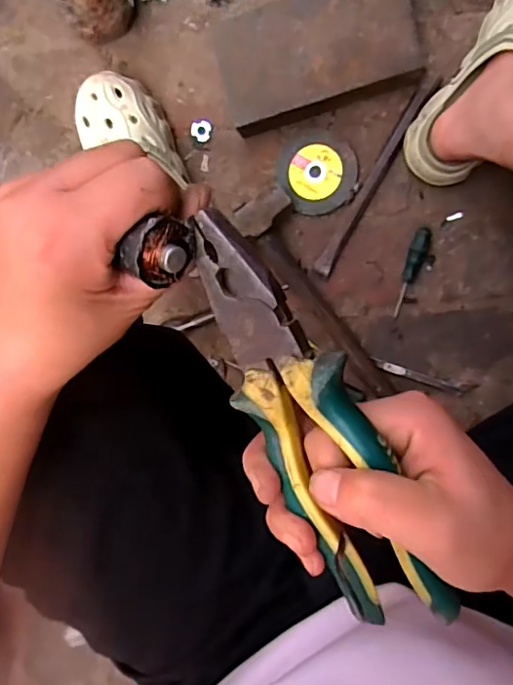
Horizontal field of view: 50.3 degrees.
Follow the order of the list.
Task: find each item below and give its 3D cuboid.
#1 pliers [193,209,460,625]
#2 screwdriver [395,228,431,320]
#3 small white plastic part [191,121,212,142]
[{"bbox_3d":[0.024,0.035,0.225,0.045,0.019,0.185,-25,97,6],"label":"pliers"},{"bbox_3d":[0.195,-0.089,0.696,0.024,0.018,0.113,21,100,4],"label":"screwdriver"},{"bbox_3d":[-0.072,-0.273,0.706,0.026,0.004,0.025,11,100,5],"label":"small white plastic part"}]

